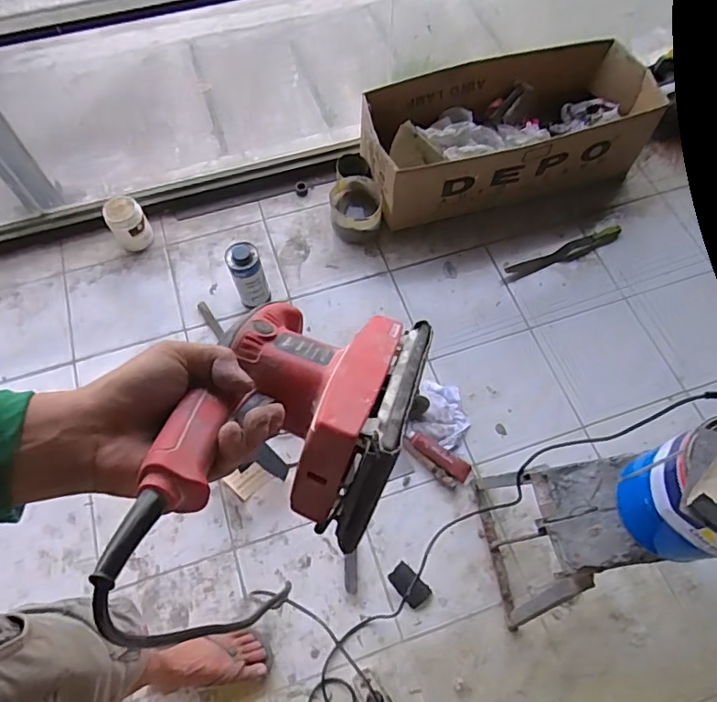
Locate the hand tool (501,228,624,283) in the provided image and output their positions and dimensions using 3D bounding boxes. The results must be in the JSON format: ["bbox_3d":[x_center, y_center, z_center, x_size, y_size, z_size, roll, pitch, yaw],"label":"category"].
[{"bbox_3d":[0.620,-0.300,1.627,0.406,0.044,0.062,-22,66,-11],"label":"hand tool"}]

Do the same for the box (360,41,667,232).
[{"bbox_3d":[0.460,-0.658,1.654,0.892,0.246,0.364,-15,65,-8],"label":"box"}]

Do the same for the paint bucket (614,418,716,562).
[{"bbox_3d":[0.499,0.209,0.780,0.172,0.226,0.167,17,65,8],"label":"paint bucket"}]

